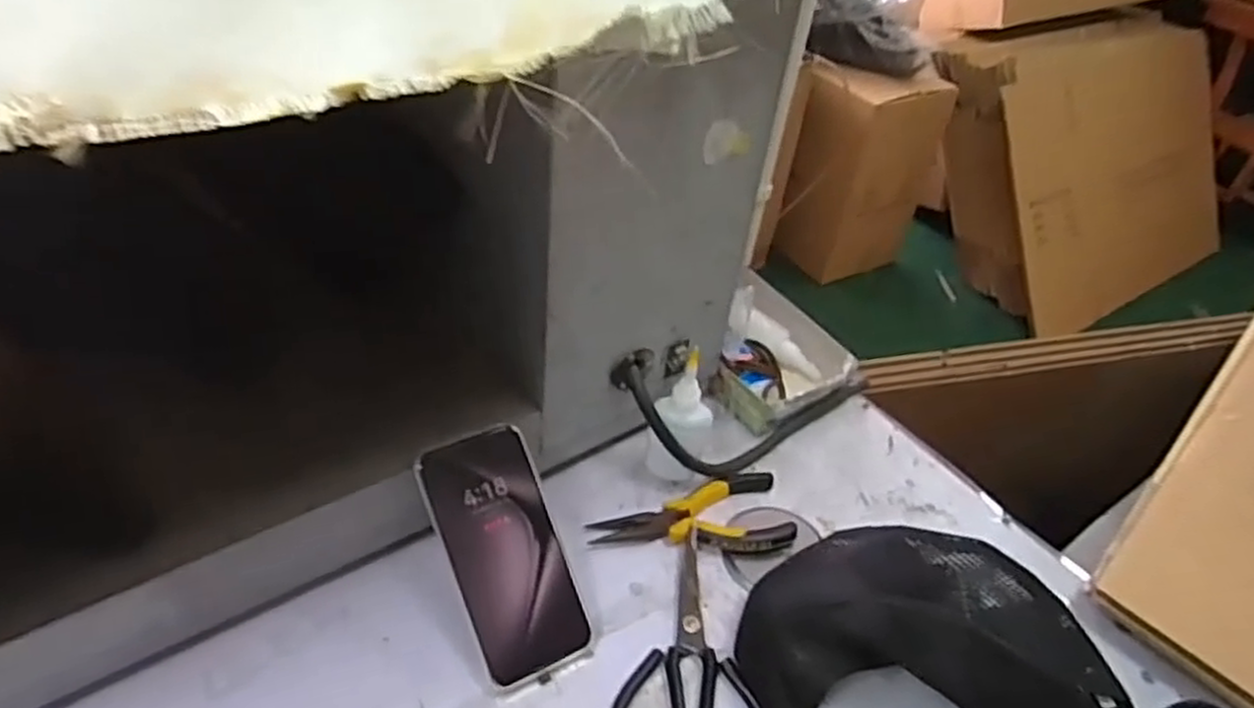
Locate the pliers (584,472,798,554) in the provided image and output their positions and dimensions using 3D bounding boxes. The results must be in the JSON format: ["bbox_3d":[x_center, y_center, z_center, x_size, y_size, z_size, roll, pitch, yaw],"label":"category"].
[{"bbox_3d":[0.053,0.134,0.606,0.153,0.017,0.071,-8,43,-18],"label":"pliers"}]

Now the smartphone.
[{"bbox_3d":[-0.081,0.134,0.527,0.075,0.013,0.163,-18,82,-24],"label":"smartphone"}]

